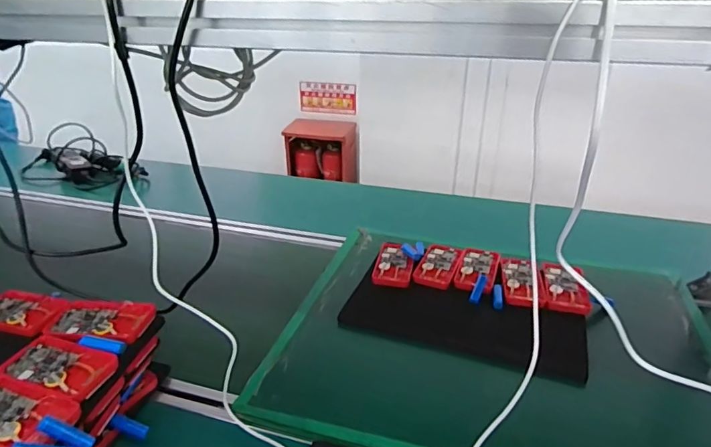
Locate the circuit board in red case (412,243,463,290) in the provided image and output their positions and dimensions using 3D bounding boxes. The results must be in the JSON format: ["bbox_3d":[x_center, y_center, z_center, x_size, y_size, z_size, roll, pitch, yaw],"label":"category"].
[{"bbox_3d":[0.146,0.072,0.843,0.063,0.010,0.128,13,31,19],"label":"circuit board in red case"}]

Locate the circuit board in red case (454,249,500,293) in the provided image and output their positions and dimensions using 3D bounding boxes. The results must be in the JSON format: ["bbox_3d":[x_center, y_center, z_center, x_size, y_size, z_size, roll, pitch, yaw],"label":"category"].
[{"bbox_3d":[0.210,0.080,0.826,0.064,0.015,0.131,10,29,19],"label":"circuit board in red case"}]

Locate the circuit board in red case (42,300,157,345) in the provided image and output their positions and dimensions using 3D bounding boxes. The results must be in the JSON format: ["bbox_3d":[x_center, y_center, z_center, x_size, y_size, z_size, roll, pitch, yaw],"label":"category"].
[{"bbox_3d":[-0.312,0.117,0.589,0.125,0.012,0.073,4,28,7],"label":"circuit board in red case"}]

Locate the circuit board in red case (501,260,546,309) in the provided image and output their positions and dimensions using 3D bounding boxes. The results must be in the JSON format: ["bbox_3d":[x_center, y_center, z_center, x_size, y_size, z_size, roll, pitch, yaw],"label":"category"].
[{"bbox_3d":[0.274,0.099,0.789,0.063,0.019,0.121,4,28,9],"label":"circuit board in red case"}]

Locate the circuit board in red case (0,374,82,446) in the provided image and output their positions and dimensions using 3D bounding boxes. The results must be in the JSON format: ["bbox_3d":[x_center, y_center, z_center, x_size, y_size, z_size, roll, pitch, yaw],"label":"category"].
[{"bbox_3d":[-0.335,0.188,0.473,0.119,0.016,0.060,9,29,17],"label":"circuit board in red case"}]

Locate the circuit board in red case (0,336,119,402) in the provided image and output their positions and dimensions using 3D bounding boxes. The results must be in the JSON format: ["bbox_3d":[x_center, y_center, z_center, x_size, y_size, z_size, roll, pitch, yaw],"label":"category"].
[{"bbox_3d":[-0.327,0.156,0.525,0.126,0.012,0.061,9,29,18],"label":"circuit board in red case"}]

